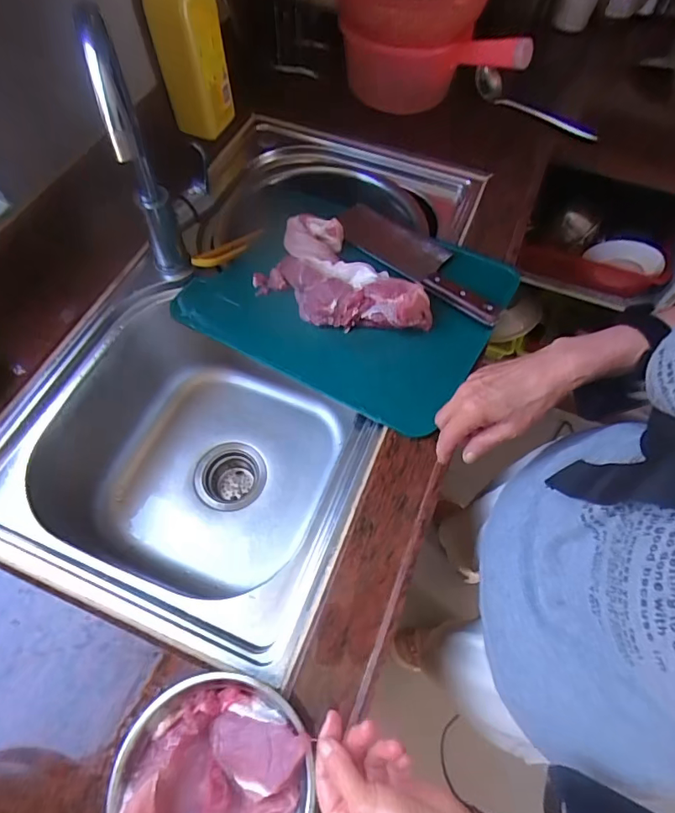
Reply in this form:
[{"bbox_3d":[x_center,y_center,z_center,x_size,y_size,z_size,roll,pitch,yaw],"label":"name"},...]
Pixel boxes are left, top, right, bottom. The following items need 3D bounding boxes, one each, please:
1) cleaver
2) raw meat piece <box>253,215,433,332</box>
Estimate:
[{"bbox_3d":[0.112,-0.205,0.643,0.092,0.025,0.277,-42,68,-19],"label":"cleaver"},{"bbox_3d":[0.009,-0.161,0.611,0.233,0.050,0.134,35,68,19],"label":"raw meat piece"}]

